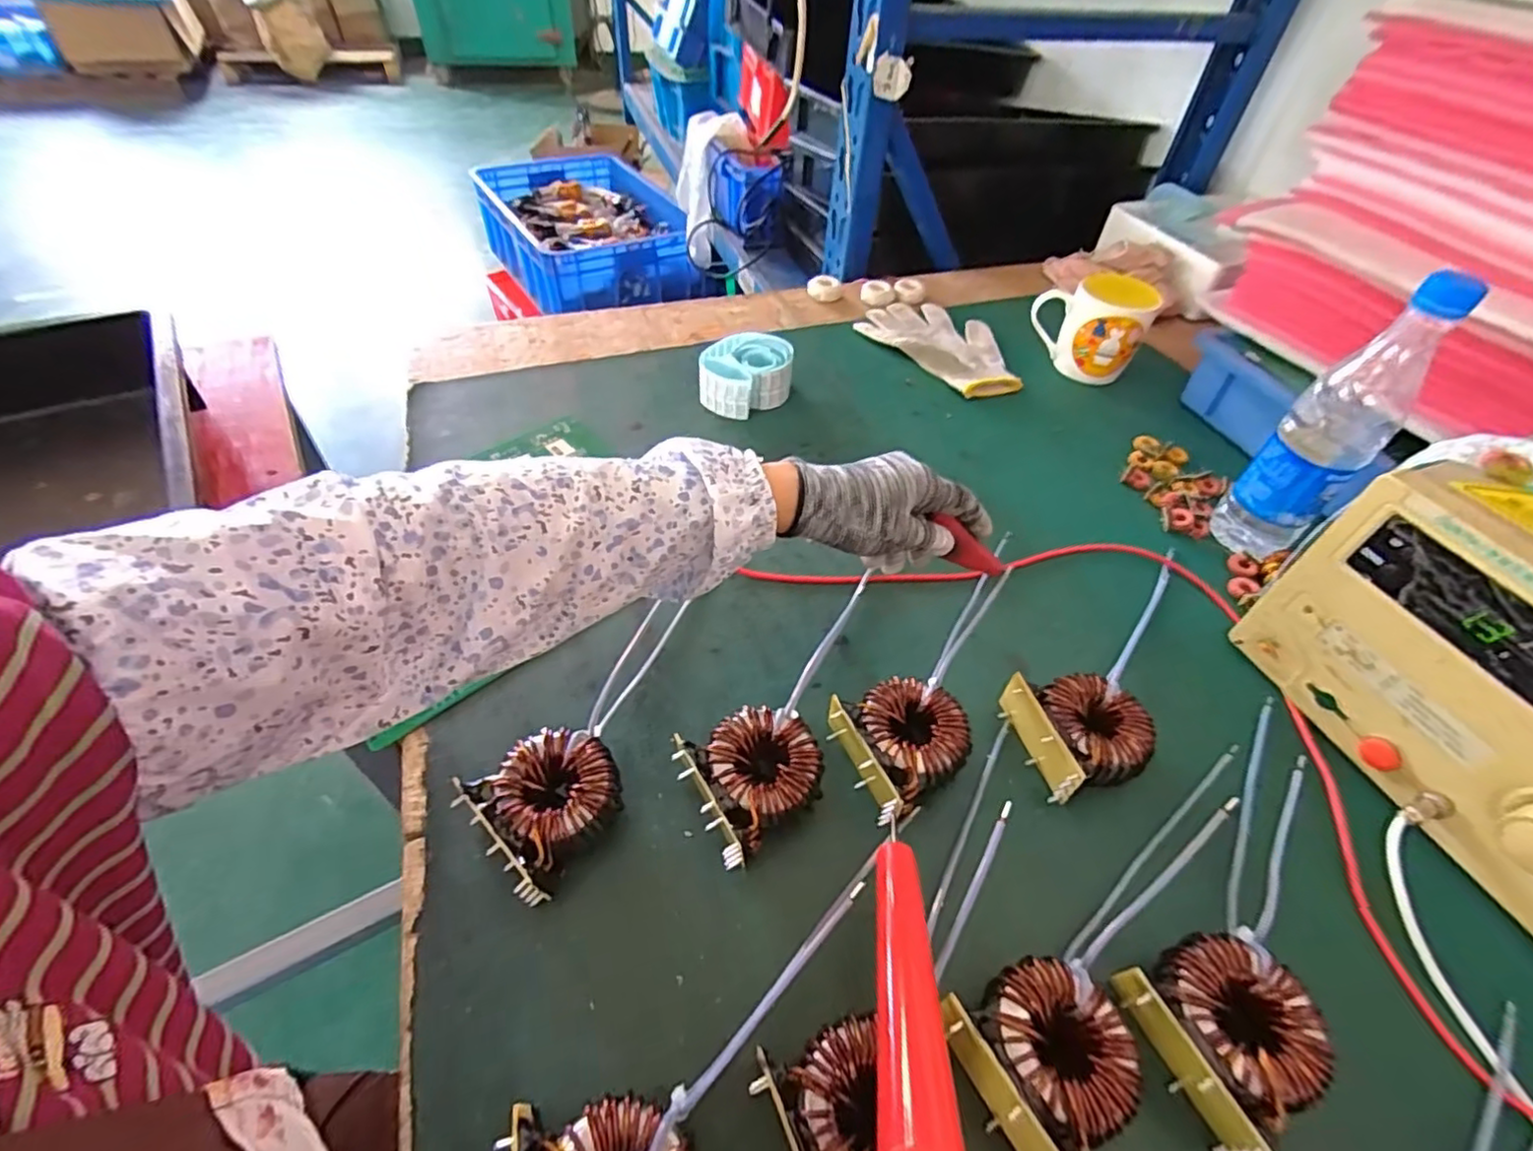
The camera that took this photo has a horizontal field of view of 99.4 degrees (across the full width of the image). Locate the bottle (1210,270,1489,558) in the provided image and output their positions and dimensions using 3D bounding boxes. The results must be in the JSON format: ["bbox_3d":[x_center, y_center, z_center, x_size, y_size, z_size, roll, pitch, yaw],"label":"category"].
[{"bbox_3d":[0.432,-0.108,0.499,0.057,0.224,0.064,-32,58,-28],"label":"bottle"}]

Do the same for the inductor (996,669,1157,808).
[{"bbox_3d":[0.201,0.099,0.421,0.080,0.033,0.076,-9,50,-12],"label":"inductor"}]

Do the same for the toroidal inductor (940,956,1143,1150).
[{"bbox_3d":[0.130,0.222,0.304,0.074,0.030,0.070,-22,54,-22],"label":"toroidal inductor"}]

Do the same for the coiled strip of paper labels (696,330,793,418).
[{"bbox_3d":[-0.021,-0.208,0.674,0.094,0.048,0.089,1,49,-3],"label":"coiled strip of paper labels"}]

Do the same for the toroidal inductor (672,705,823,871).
[{"bbox_3d":[-0.007,0.118,0.388,0.074,0.038,0.069,-24,55,-23],"label":"toroidal inductor"}]

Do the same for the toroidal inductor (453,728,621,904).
[{"bbox_3d":[-0.123,0.130,0.372,0.078,0.039,0.071,-35,60,-30],"label":"toroidal inductor"}]

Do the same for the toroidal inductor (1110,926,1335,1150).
[{"bbox_3d":[0.222,0.221,0.315,0.078,0.037,0.076,-16,52,-17],"label":"toroidal inductor"}]

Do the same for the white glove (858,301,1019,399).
[{"bbox_3d":[0.215,-0.273,0.773,0.126,0.015,0.208,-29,57,-26],"label":"white glove"}]

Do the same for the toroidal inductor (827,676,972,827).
[{"bbox_3d":[0.085,0.106,0.408,0.077,0.036,0.075,-16,52,-17],"label":"toroidal inductor"}]

